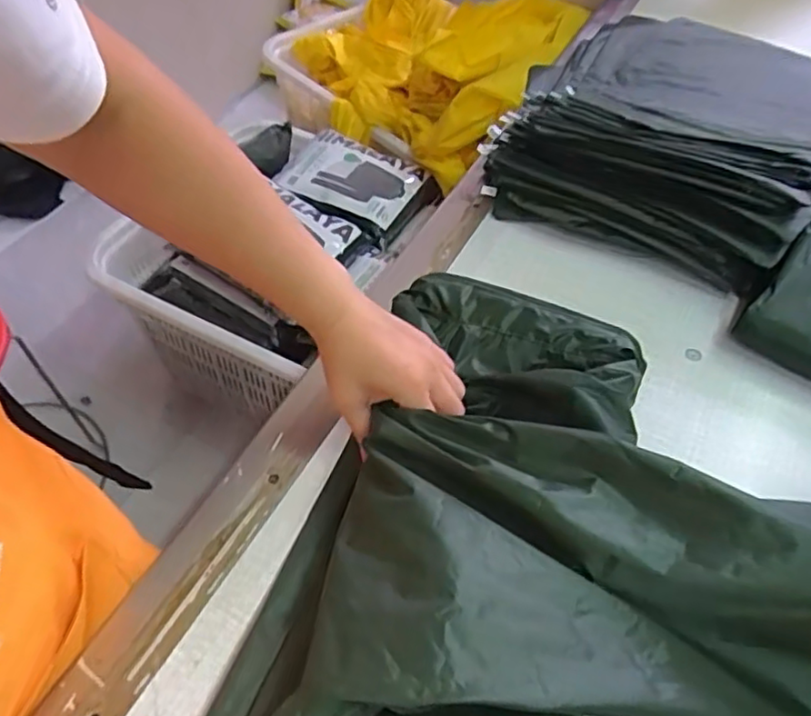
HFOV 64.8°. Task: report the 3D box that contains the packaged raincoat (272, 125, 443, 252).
[{"bbox_3d":[-0.112,-0.348,1.276,0.307,0.046,0.218,27,55,16],"label":"packaged raincoat"}]

